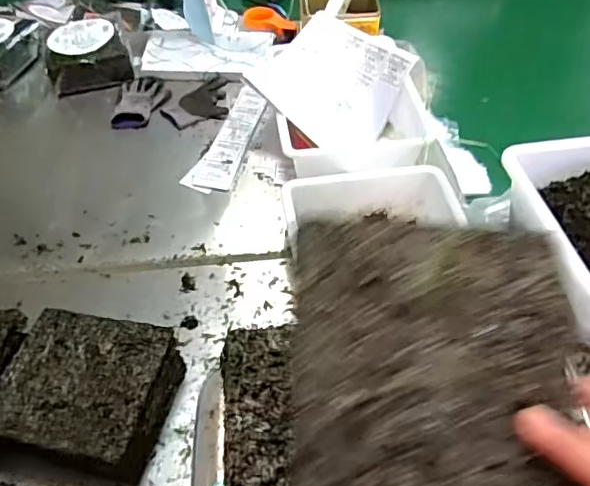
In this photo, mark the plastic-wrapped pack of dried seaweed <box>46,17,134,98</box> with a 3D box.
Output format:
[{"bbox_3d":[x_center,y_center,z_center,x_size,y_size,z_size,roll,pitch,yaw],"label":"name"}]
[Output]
[{"bbox_3d":[-0.481,-0.440,1.320,0.177,0.073,0.175,-16,51,-12],"label":"plastic-wrapped pack of dried seaweed"}]

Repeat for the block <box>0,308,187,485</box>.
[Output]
[{"bbox_3d":[-0.280,0.198,0.765,0.208,0.094,0.180,9,50,9],"label":"block"}]

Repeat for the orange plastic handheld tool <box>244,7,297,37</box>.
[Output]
[{"bbox_3d":[-0.066,-0.556,1.417,0.132,0.031,0.065,16,52,14],"label":"orange plastic handheld tool"}]

